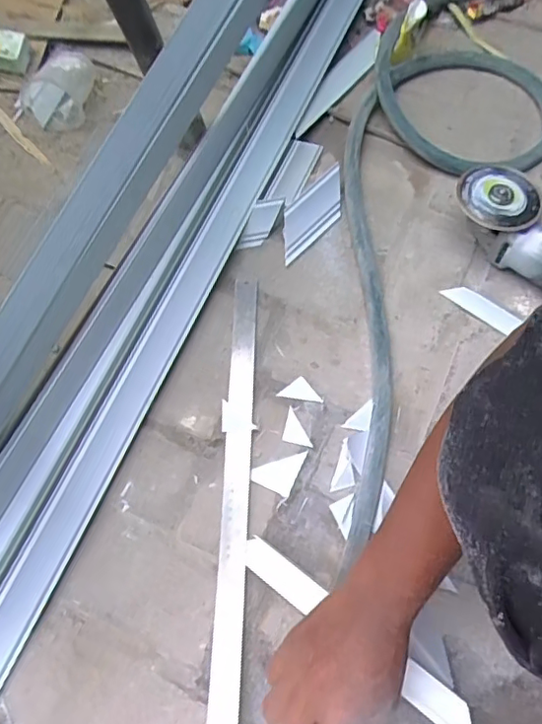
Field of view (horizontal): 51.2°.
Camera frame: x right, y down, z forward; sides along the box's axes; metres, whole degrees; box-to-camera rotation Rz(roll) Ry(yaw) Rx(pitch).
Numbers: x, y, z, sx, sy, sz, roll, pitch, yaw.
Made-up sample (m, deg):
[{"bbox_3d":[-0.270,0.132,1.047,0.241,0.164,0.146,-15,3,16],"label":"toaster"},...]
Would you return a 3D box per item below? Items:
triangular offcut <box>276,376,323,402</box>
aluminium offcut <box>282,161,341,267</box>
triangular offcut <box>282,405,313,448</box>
[{"bbox_3d":[0.036,0.032,0.681,0.052,0.004,0.027,7,66,6],"label":"triangular offcut"},{"bbox_3d":[0.056,-0.203,0.773,0.140,0.007,0.058,-43,96,-10],"label":"aluminium offcut"},{"bbox_3d":[0.025,0.081,0.662,0.026,0.004,0.051,-27,74,-1],"label":"triangular offcut"}]

